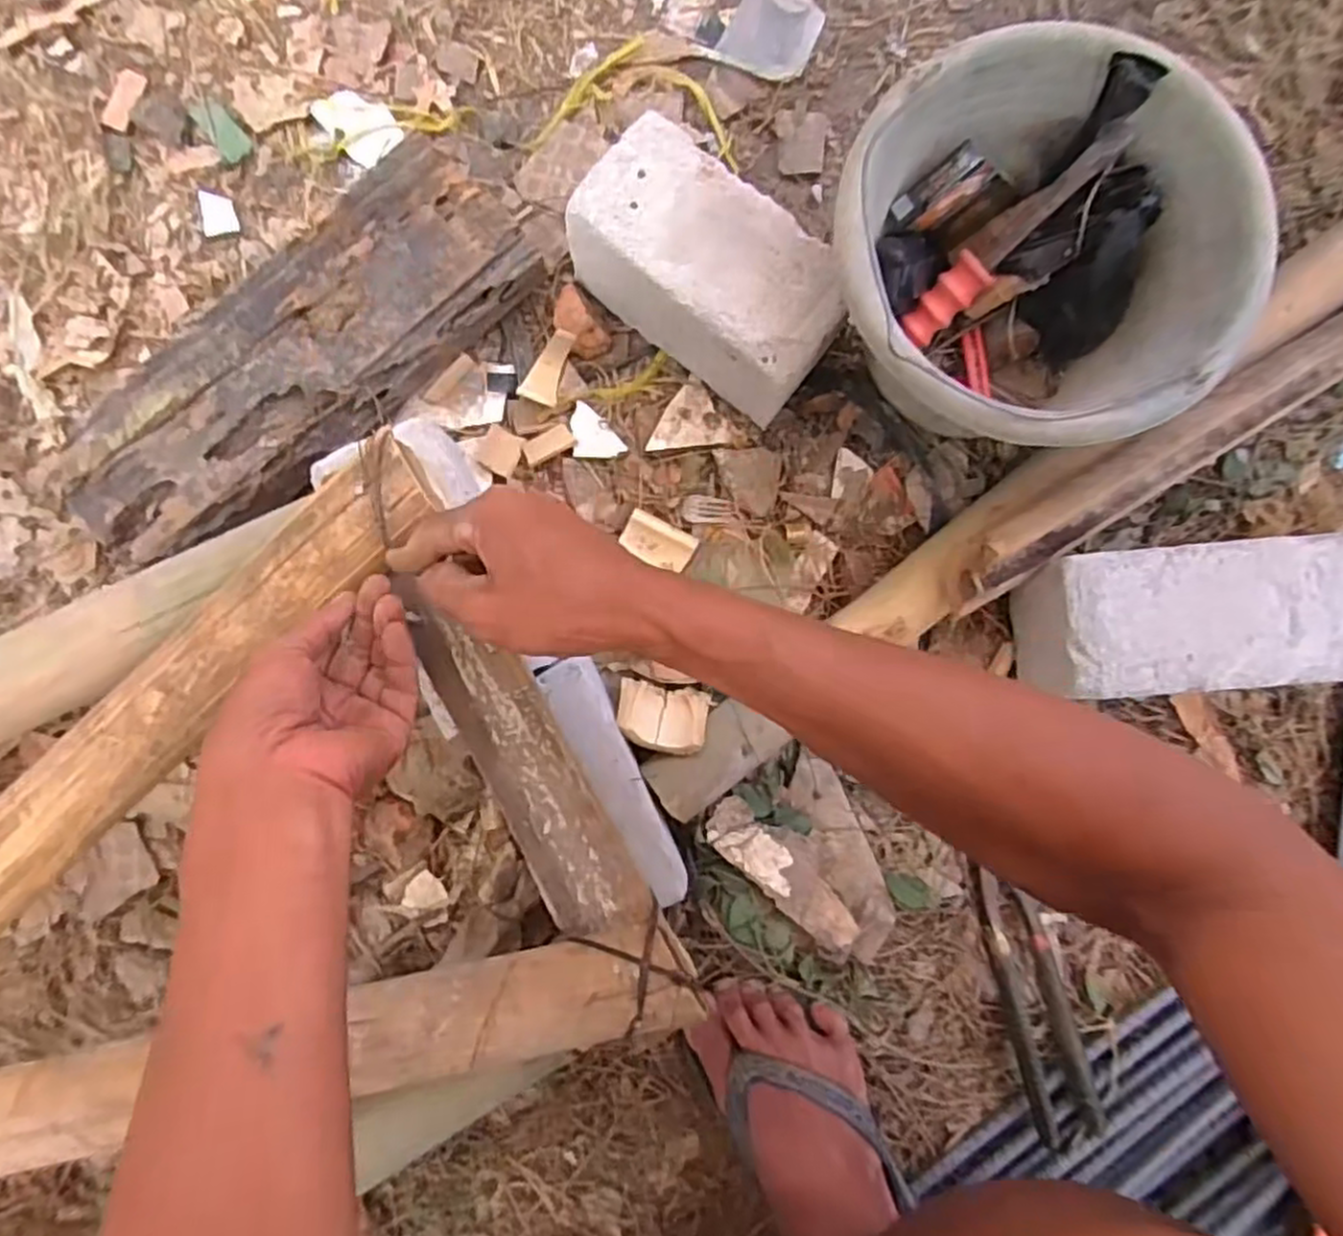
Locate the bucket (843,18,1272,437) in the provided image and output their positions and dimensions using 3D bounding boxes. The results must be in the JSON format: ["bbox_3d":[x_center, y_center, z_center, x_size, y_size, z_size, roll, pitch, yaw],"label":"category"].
[{"bbox_3d":[0.224,-0.226,0.519,0.233,0.174,0.246,0,86,-5],"label":"bucket"}]

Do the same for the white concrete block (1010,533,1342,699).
[{"bbox_3d":[0.399,-0.001,0.544,0.265,0.094,0.096,-4,86,-5],"label":"white concrete block"}]

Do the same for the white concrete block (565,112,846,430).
[{"bbox_3d":[0.027,-0.250,0.569,0.200,0.106,0.107,39,84,-1],"label":"white concrete block"}]

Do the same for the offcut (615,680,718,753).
[{"bbox_3d":[-0.007,0.072,0.564,0.067,0.021,0.055,18,46,-3],"label":"offcut"}]

